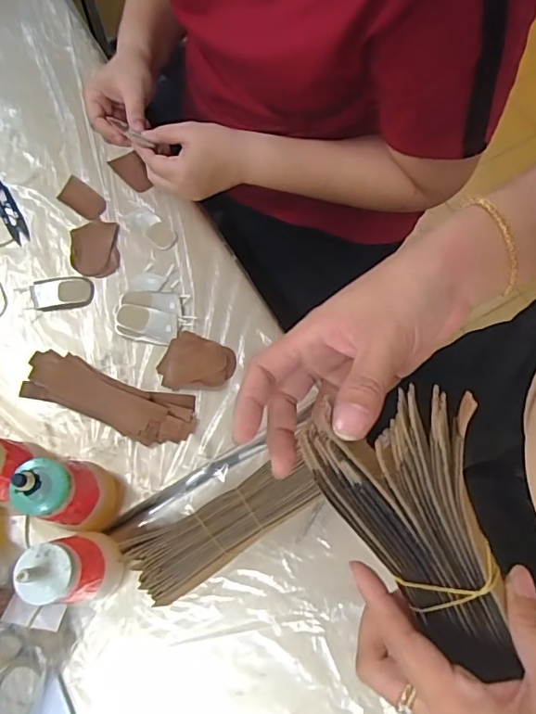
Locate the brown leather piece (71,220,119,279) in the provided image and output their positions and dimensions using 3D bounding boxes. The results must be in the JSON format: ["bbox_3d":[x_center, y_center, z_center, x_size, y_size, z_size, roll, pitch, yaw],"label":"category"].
[{"bbox_3d":[-0.212,-0.134,0.640,0.056,0.006,0.077,-7,70,-4],"label":"brown leather piece"}]

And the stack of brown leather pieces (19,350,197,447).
[{"bbox_3d":[-0.177,0.044,0.567,0.194,0.022,0.062,18,71,5],"label":"stack of brown leather pieces"}]

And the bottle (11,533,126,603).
[{"bbox_3d":[-0.166,0.181,0.451,0.051,0.150,0.052,0,70,-1],"label":"bottle"}]

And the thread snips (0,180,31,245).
[{"bbox_3d":[-0.327,-0.187,0.657,0.022,0.005,0.110,-28,73,-11],"label":"thread snips"}]

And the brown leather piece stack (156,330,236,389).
[{"bbox_3d":[-0.080,0.001,0.586,0.084,0.015,0.064,-4,70,-2],"label":"brown leather piece stack"}]

